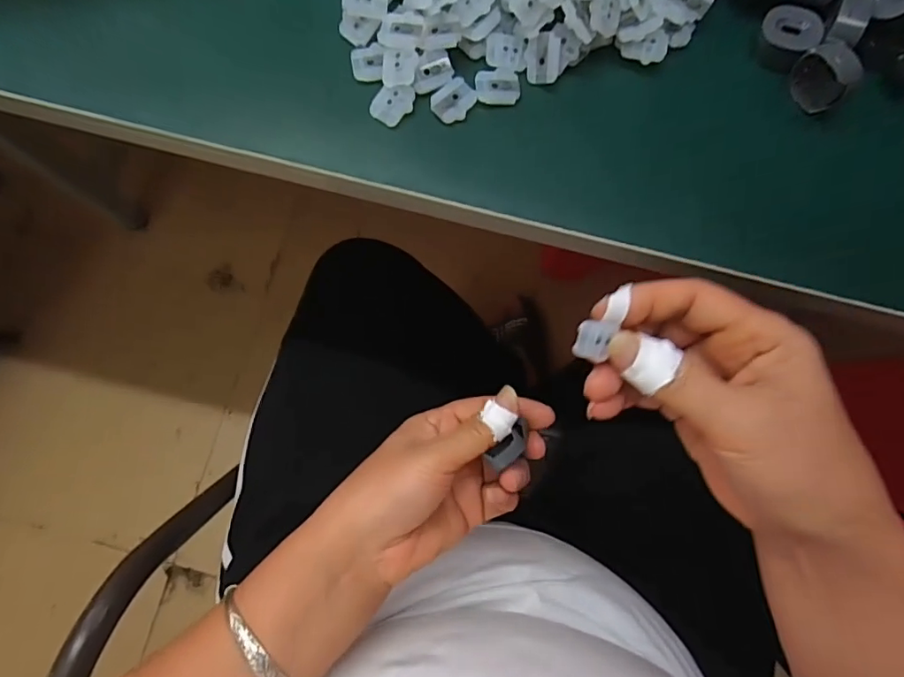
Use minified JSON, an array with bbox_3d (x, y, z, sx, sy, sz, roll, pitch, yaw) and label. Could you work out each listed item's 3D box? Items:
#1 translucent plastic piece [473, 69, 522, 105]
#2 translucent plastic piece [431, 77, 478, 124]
[{"bbox_3d":[0.022,-0.125,0.255,0.022,0.005,0.017,0,81,-2],"label":"translucent plastic piece"},{"bbox_3d":[0.001,-0.116,0.253,0.021,0.004,0.017,-42,84,-8],"label":"translucent plastic piece"}]

